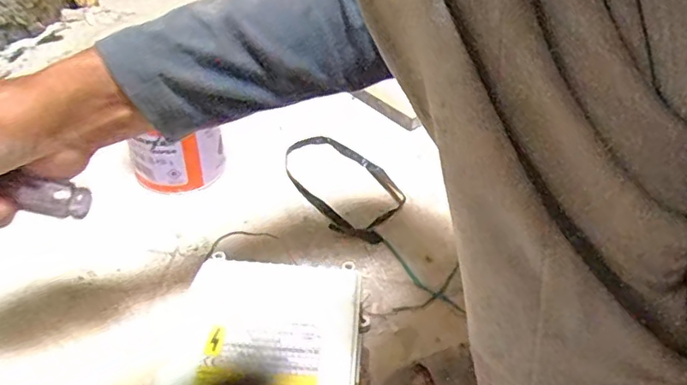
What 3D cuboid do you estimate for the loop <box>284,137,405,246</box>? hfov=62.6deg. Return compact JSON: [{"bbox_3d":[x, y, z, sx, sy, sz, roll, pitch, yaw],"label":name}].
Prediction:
[{"bbox_3d":[0.003,-0.012,0.621,0.096,0.007,0.181,-17,46,-22],"label":"loop"}]

